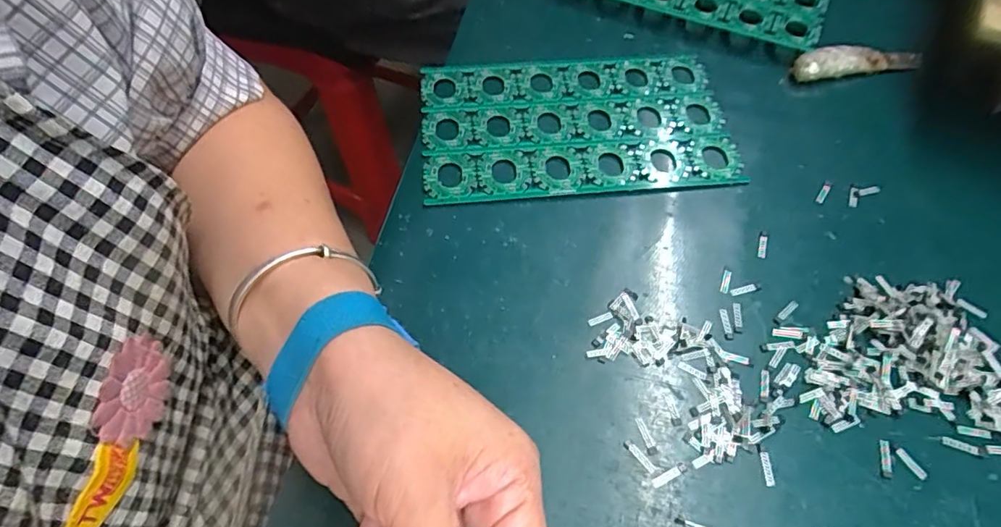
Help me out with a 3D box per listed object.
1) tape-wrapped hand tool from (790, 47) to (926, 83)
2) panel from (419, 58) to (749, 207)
[{"bbox_3d":[0.265,-0.150,0.401,0.109,0.018,0.022,-12,59,-6],"label":"tape-wrapped hand tool"},{"bbox_3d":[0.050,-0.096,0.371,0.205,0.008,0.122,-4,58,-5],"label":"panel"}]

